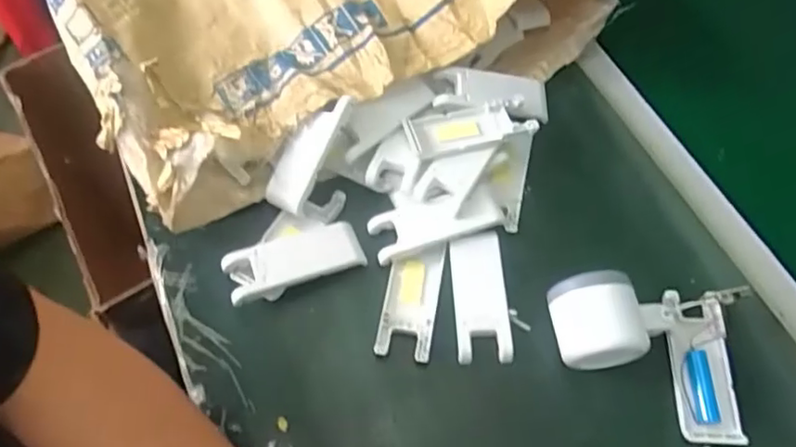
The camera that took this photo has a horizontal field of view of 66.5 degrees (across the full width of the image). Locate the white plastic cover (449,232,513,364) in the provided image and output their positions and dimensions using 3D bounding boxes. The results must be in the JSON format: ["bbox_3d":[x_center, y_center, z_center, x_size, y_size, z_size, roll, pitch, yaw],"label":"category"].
[{"bbox_3d":[0.060,0.052,0.445,0.039,0.005,0.094,-3,62,-1],"label":"white plastic cover"}]

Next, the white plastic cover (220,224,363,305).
[{"bbox_3d":[-0.079,0.028,0.458,0.100,0.019,0.041,-20,64,-10],"label":"white plastic cover"}]

